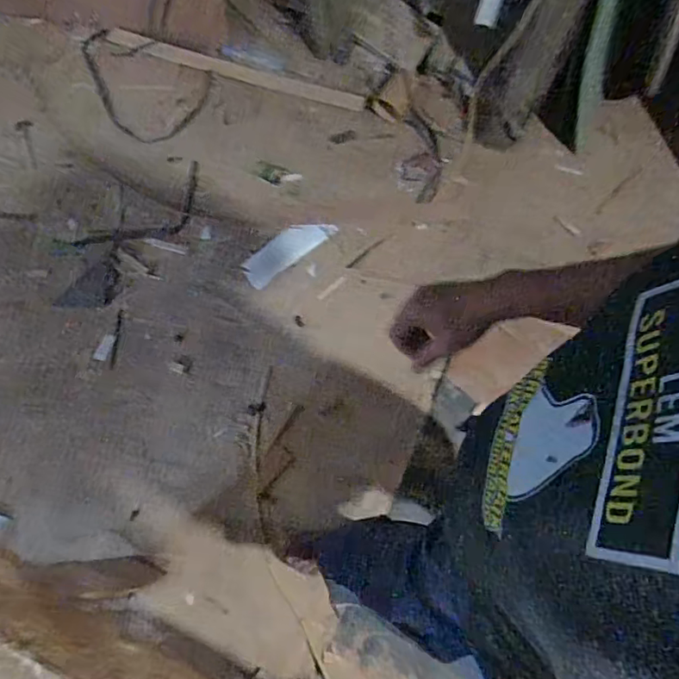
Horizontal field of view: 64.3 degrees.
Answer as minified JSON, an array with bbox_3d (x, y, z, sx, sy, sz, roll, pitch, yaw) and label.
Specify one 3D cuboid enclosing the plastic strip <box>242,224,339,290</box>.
[{"bbox_3d":[-0.164,-0.293,1.719,0.308,0.035,0.115,-36,74,-11],"label":"plastic strip"}]

